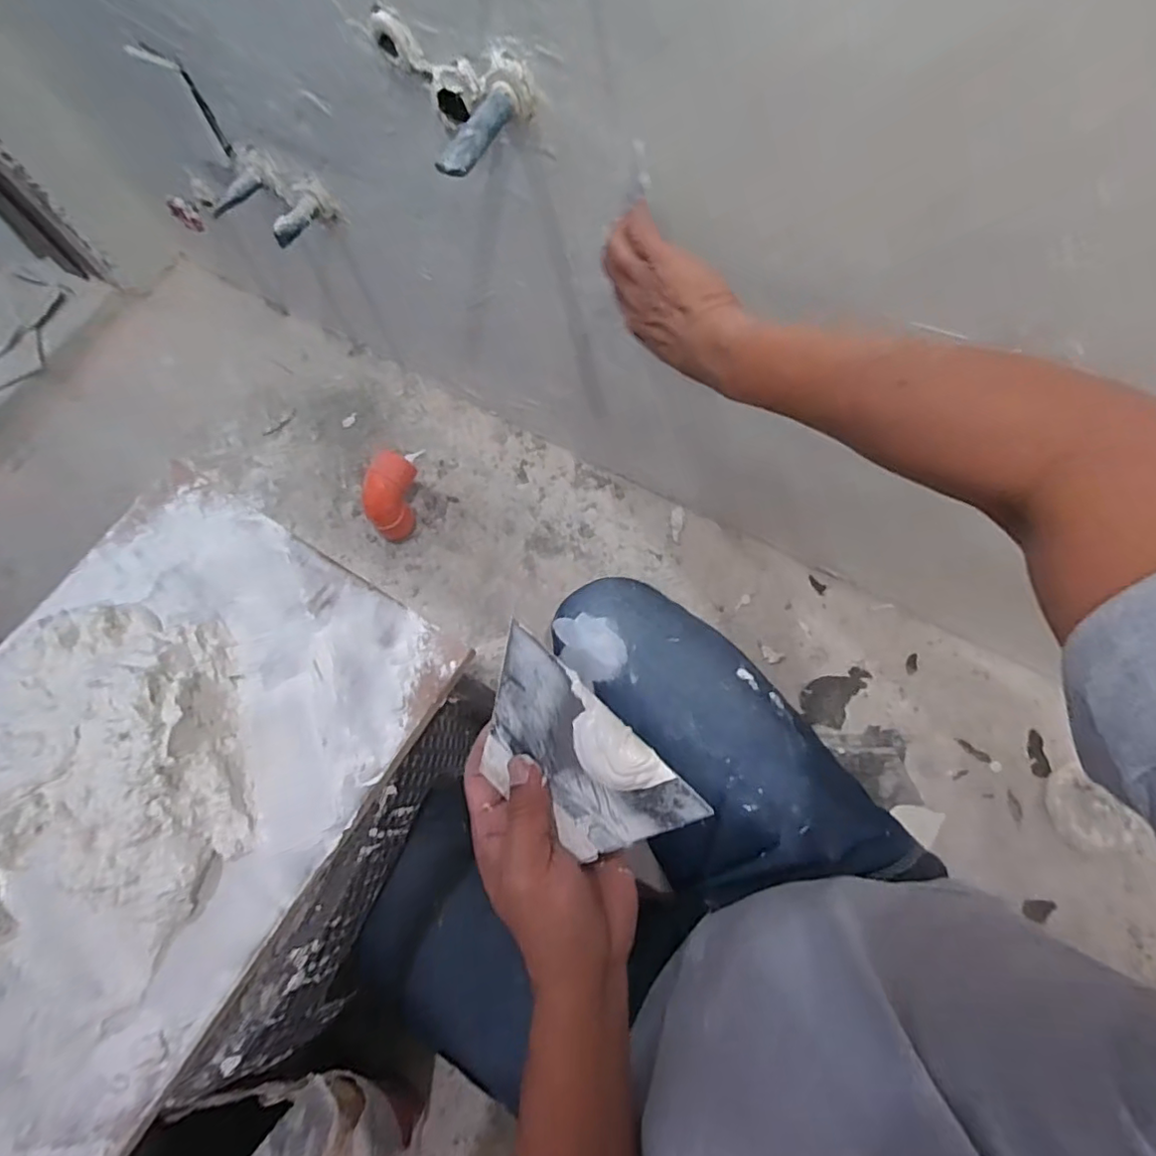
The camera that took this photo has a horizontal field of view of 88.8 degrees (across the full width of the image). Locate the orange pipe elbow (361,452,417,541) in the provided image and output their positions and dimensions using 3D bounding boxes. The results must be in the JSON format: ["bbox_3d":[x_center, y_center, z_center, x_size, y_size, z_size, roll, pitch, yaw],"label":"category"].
[{"bbox_3d":[-0.286,-0.122,0.924,0.059,0.126,0.107,17,72,7],"label":"orange pipe elbow"}]

